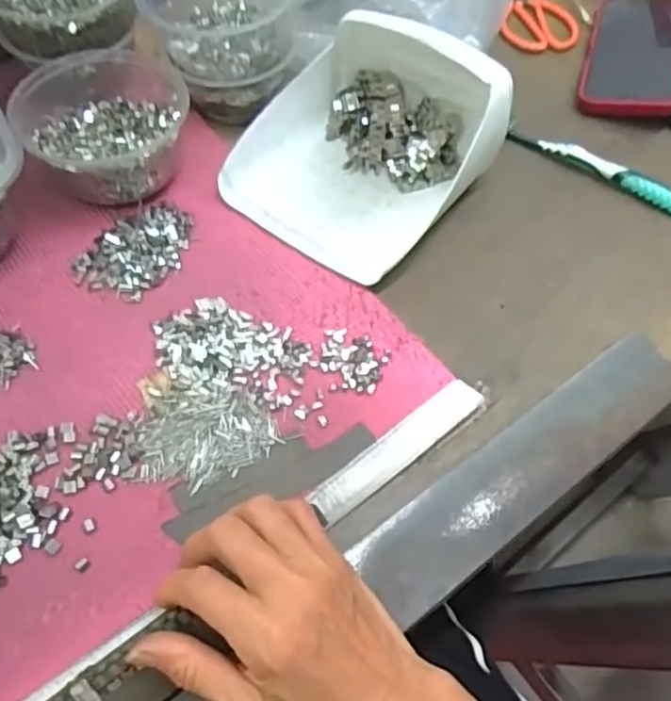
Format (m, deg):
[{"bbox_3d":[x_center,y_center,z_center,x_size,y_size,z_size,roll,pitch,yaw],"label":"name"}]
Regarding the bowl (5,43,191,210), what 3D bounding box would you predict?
[{"bbox_3d":[-0.165,-0.162,0.464,0.110,0.057,0.128,-27,63,-17],"label":"bowl"}]

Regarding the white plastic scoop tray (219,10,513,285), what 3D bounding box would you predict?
[{"bbox_3d":[0.022,-0.151,0.452,0.155,0.080,0.171,33,63,17],"label":"white plastic scoop tray"}]

